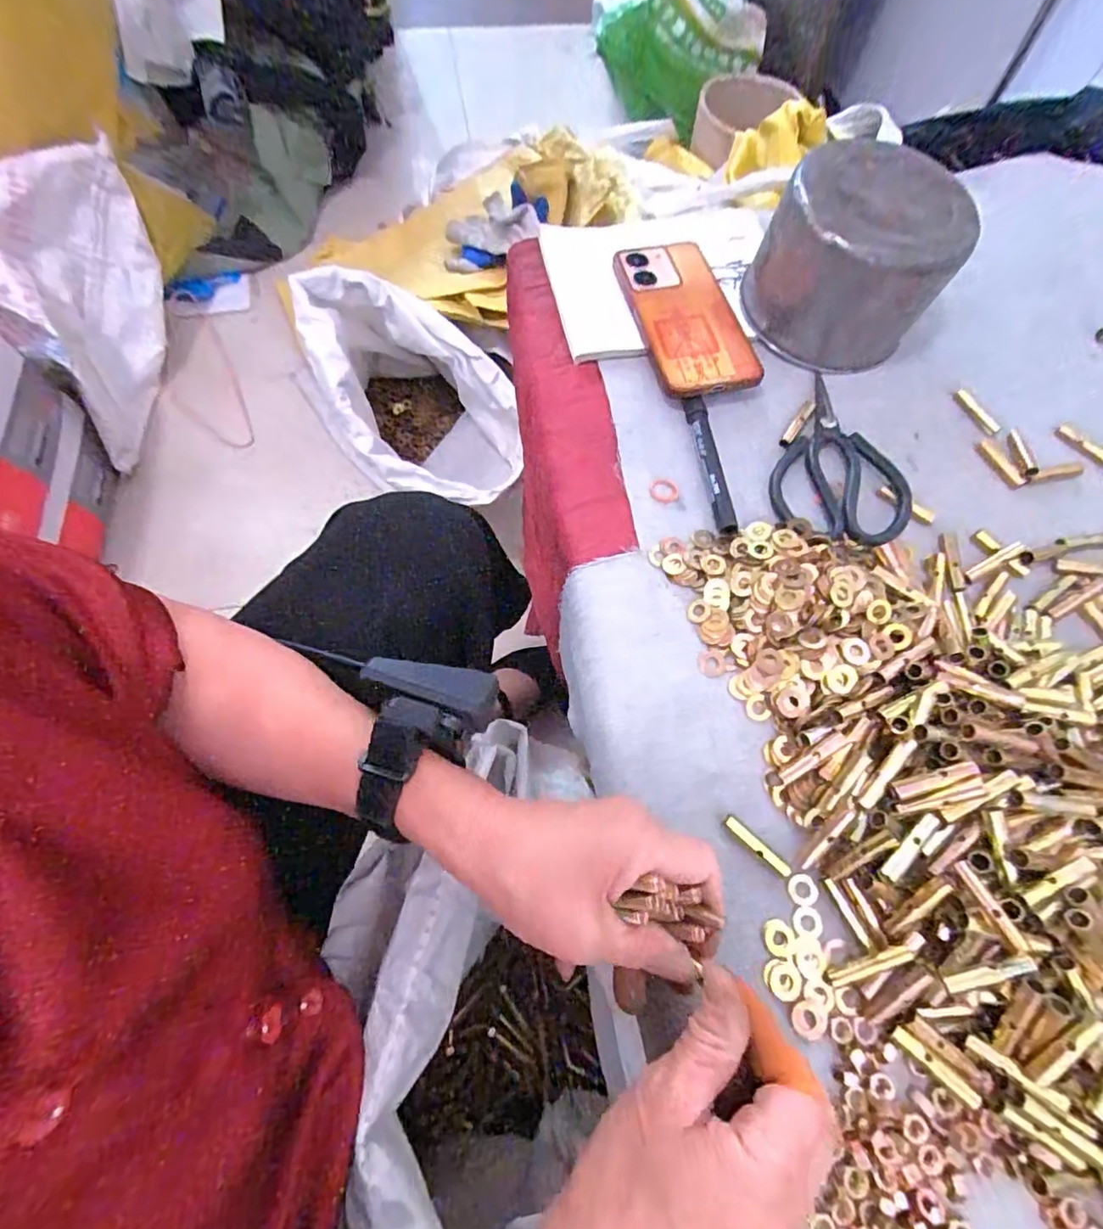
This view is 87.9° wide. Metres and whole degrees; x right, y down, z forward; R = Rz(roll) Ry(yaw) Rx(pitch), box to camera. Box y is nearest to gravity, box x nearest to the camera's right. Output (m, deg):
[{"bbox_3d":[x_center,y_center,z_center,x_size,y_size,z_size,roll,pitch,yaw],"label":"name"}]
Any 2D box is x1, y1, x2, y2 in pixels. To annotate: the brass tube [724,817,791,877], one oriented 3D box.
[{"bbox_3d":[0.117,0.132,0.326,0.043,0.006,0.006,41,73,15],"label":"brass tube"}]

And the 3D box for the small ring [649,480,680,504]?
[{"bbox_3d":[0.083,-0.089,0.419,0.021,0.007,0.016,14,68,4],"label":"small ring"}]

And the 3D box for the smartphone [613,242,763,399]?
[{"bbox_3d":[0.105,-0.240,0.457,0.069,0.015,0.158,-19,71,5],"label":"smartphone"}]

